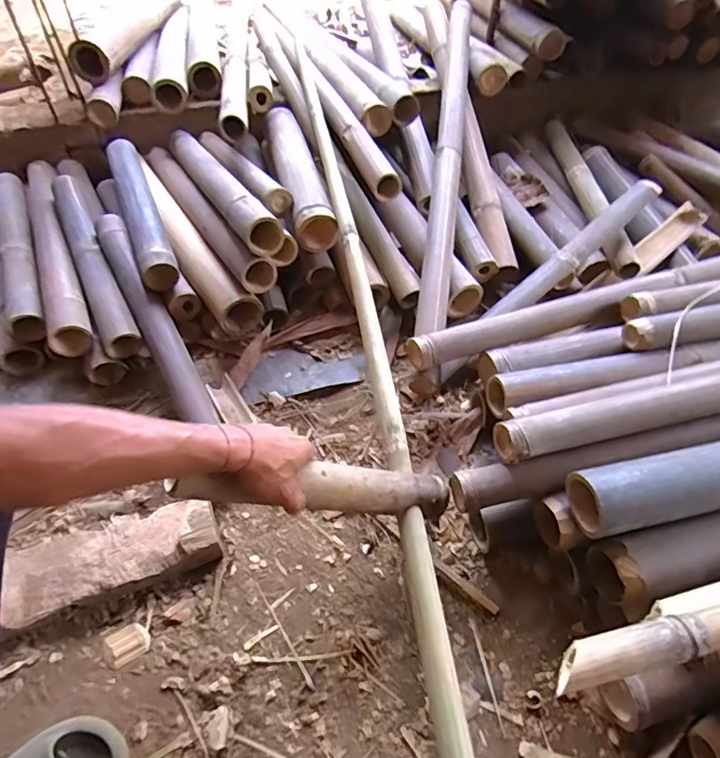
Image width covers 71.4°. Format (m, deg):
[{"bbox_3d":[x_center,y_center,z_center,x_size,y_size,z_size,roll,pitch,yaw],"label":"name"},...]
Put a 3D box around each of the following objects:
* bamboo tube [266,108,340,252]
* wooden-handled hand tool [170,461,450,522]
[{"bbox_3d":[-0.133,-0.440,1.077,0.090,0.101,0.424,-11,49,-10],"label":"bamboo tube"},{"bbox_3d":[-0.038,0.128,0.576,0.336,0.045,0.045,10,41,-31],"label":"wooden-handled hand tool"}]

